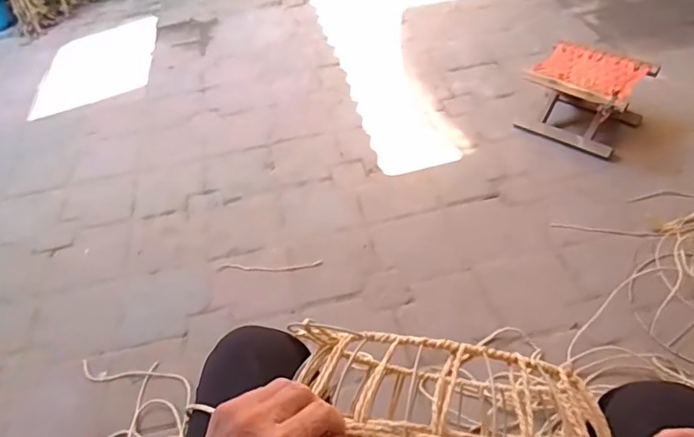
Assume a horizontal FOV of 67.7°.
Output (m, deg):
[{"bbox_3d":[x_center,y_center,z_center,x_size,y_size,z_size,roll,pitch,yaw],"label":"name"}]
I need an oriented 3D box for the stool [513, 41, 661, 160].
[{"bbox_3d":[0.663,-0.336,1.454,0.276,0.186,0.241,31,56,33],"label":"stool"}]

